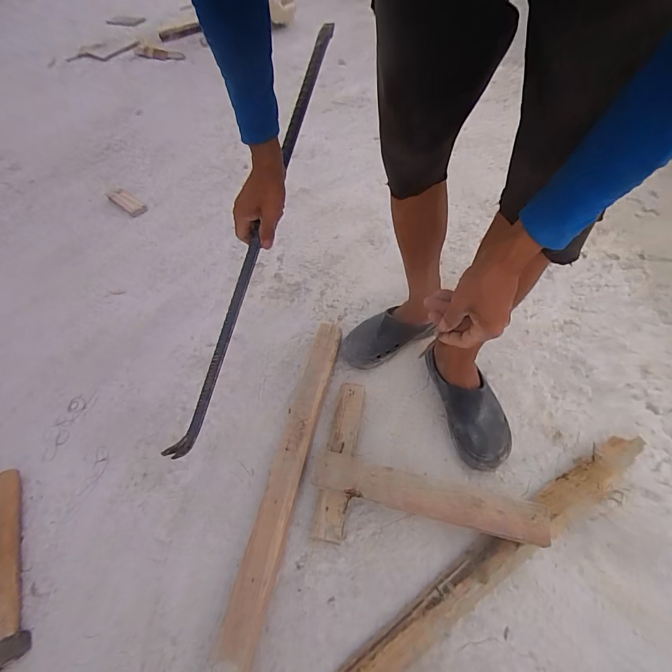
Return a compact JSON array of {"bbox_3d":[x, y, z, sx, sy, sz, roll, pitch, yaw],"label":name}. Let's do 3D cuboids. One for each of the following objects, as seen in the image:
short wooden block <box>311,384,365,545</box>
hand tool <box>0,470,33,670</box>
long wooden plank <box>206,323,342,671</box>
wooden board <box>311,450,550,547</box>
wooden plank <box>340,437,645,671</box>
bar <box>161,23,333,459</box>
[{"bbox_3d":[0.008,0.232,0.738,0.056,0.042,0.297,6,54,10],"label":"short wooden block"},{"bbox_3d":[-0.623,0.407,0.679,0.113,0.035,0.337,-28,55,-15],"label":"hand tool"},{"bbox_3d":[-0.103,0.289,0.702,0.064,0.053,0.758,8,54,11],"label":"long wooden plank"},{"bbox_3d":[0.143,0.267,0.642,0.379,0.034,0.072,12,56,15],"label":"wooden board"},{"bbox_3d":[0.272,0.353,0.618,0.641,0.054,0.067,-29,56,-16],"label":"wooden plank"},{"bbox_3d":[-0.133,-0.148,0.605,0.022,0.039,0.714,20,92,19],"label":"bar"}]

